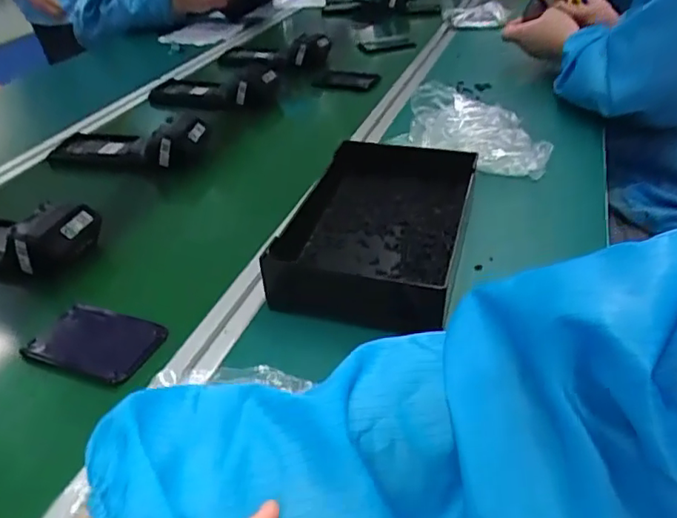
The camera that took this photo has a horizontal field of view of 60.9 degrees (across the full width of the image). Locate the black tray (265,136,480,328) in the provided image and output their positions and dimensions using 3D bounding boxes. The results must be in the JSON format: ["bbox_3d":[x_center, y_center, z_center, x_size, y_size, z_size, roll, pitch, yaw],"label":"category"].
[{"bbox_3d":[0.036,-0.034,0.591,0.176,0.061,0.247,8,37,16],"label":"black tray"}]

